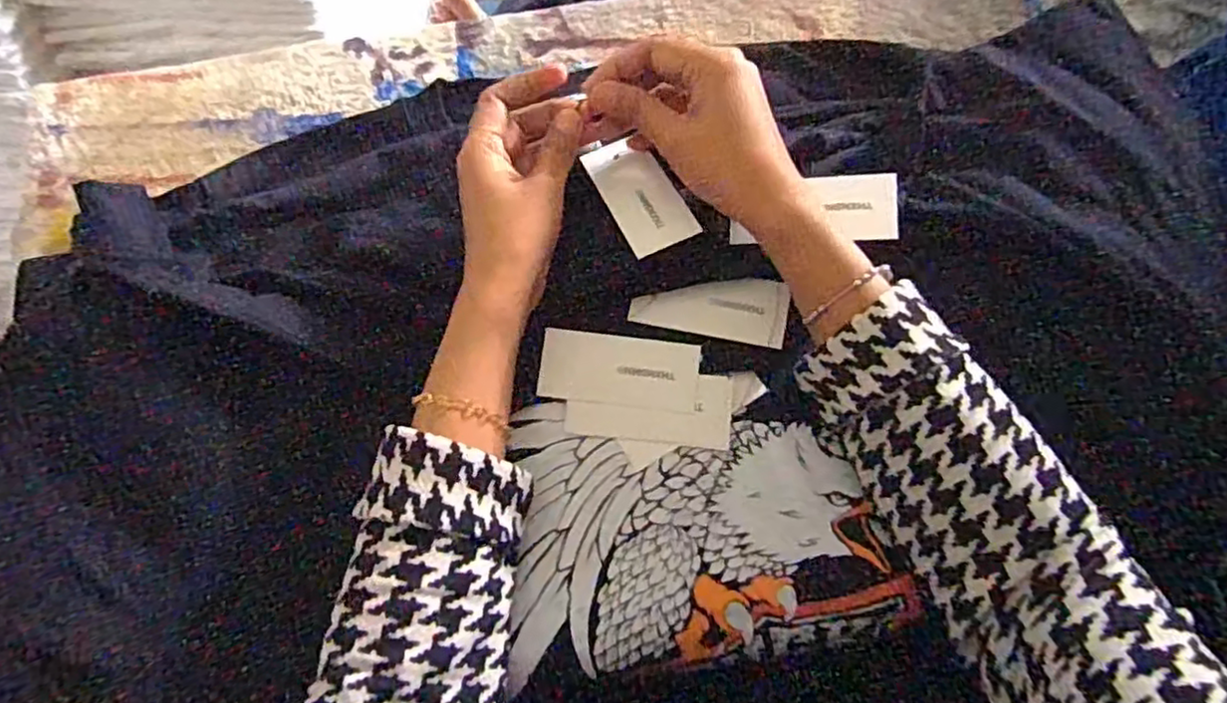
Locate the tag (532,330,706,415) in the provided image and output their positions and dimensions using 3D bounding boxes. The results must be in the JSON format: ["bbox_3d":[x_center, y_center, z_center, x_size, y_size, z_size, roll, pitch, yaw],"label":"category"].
[{"bbox_3d":[0.004,0.011,0.394,0.091,0.004,0.039,7,80,1],"label":"tag"}]

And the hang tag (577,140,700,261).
[{"bbox_3d":[0.014,-0.093,0.405,0.040,0.005,0.088,-26,60,-7],"label":"hang tag"}]

